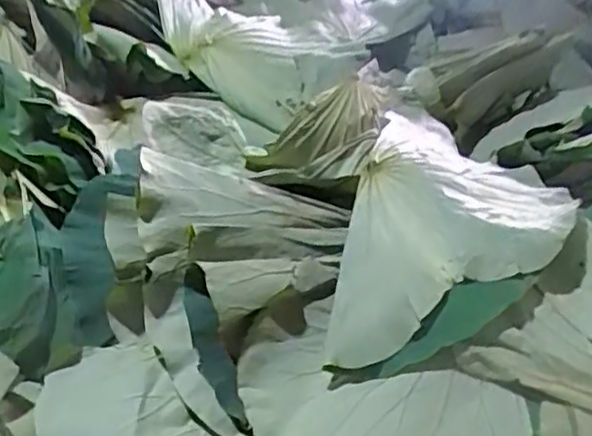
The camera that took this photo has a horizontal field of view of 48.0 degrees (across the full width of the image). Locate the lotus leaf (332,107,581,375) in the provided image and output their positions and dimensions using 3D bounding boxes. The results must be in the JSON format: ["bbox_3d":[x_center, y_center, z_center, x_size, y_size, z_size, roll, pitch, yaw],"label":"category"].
[{"bbox_3d":[0.187,0.019,0.769,0.249,0.162,0.308,9,28,8],"label":"lotus leaf"}]

